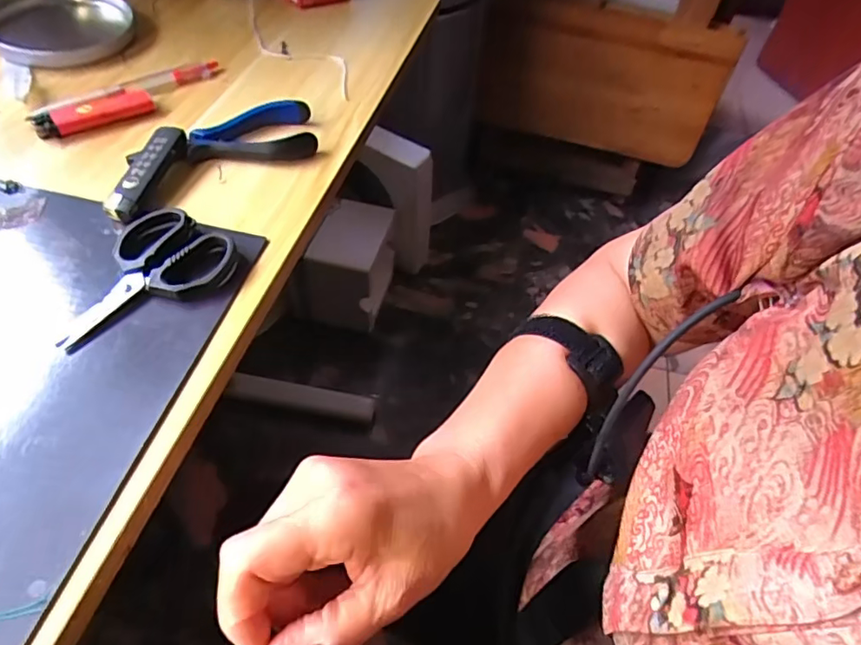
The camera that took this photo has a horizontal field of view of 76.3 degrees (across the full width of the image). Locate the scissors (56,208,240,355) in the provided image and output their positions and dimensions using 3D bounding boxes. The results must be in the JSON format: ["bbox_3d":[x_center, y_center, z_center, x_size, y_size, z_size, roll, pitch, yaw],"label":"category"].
[{"bbox_3d":[-0.161,-0.030,0.303,0.097,0.013,0.065,-32,60,-26],"label":"scissors"}]

